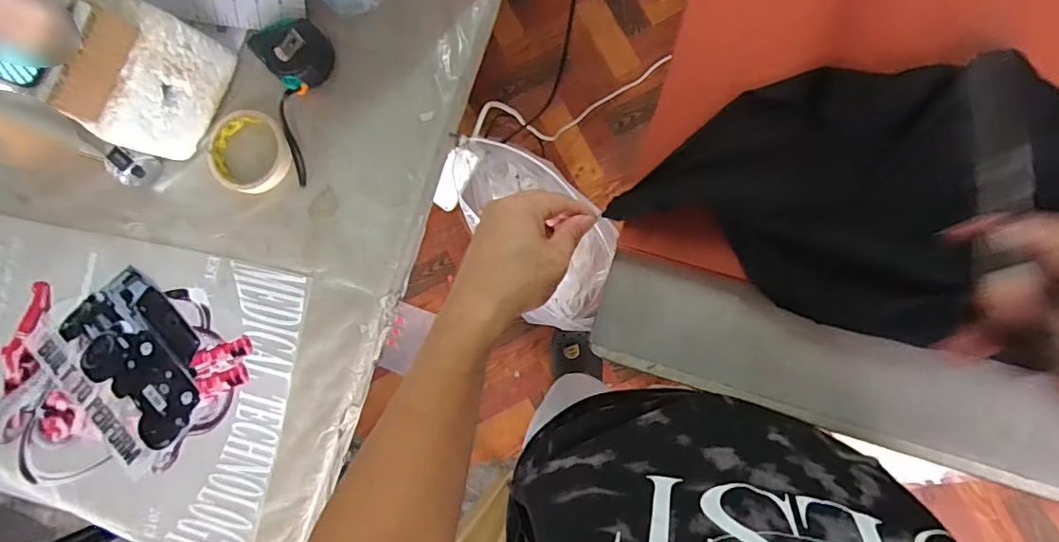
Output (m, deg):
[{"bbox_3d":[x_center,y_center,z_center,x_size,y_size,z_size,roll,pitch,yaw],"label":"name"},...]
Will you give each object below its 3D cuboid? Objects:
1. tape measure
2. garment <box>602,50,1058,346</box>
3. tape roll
[{"bbox_3d":[-0.255,-0.241,0.589,0.067,0.042,0.068,-40,83,3],"label":"tape measure"},{"bbox_3d":[0.278,-0.051,0.391,0.402,0.038,0.192,-2,86,5],"label":"garment"},{"bbox_3d":[-0.318,-0.138,0.601,0.091,0.015,0.103,-39,84,1],"label":"tape roll"}]

